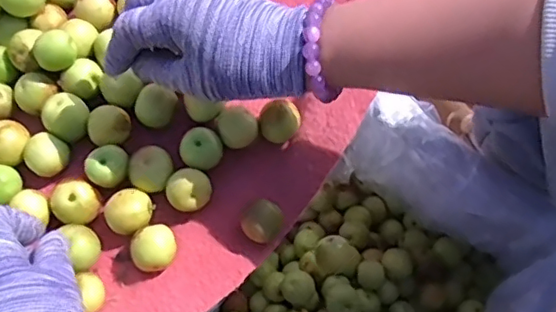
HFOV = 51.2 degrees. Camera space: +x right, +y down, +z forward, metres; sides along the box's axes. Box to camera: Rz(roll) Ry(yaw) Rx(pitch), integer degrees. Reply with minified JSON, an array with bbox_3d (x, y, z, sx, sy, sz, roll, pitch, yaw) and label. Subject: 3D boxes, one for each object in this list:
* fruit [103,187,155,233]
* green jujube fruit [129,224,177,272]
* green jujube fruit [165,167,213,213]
[{"bbox_3d":[-0.105,0.041,0.417,0.033,0.024,0.028,-42,75,-12],"label":"fruit"},{"bbox_3d":[-0.087,0.066,0.412,0.029,0.028,0.032,16,72,7],"label":"green jujube fruit"},{"bbox_3d":[-0.064,0.026,0.421,0.031,0.030,0.030,0,71,1],"label":"green jujube fruit"}]

